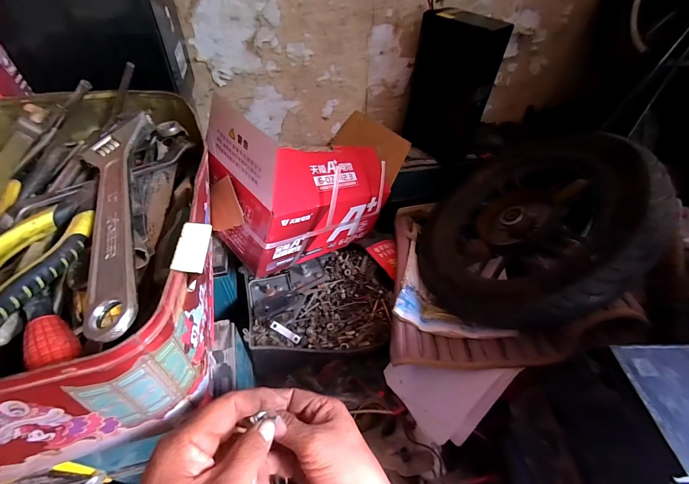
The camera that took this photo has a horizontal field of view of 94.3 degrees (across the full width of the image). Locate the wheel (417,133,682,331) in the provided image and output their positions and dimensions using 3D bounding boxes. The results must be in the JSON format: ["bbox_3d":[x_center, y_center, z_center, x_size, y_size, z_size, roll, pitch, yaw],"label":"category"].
[{"bbox_3d":[0.287,-0.014,0.516,0.313,0.088,0.307,-37,33,29],"label":"wheel"}]

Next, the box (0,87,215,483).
[{"bbox_3d":[-0.282,-0.017,0.311,0.279,0.121,0.400,-16,50,-16],"label":"box"}]

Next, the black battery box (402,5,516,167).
[{"bbox_3d":[0.218,-0.312,0.661,0.089,0.253,0.145,-22,52,-21],"label":"black battery box"}]

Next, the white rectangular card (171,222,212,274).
[{"bbox_3d":[-0.118,0.004,0.250,0.022,0.004,0.049,18,42,-27],"label":"white rectangular card"}]

